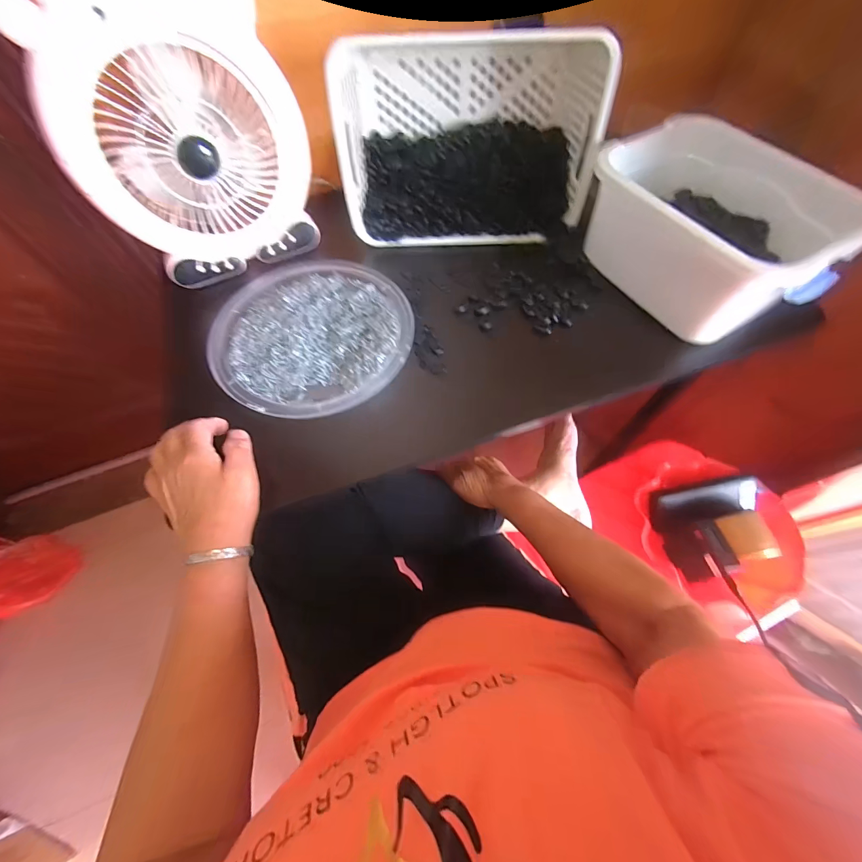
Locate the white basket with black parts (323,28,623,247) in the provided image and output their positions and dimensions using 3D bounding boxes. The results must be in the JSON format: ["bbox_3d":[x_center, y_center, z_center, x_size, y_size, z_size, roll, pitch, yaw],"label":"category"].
[{"bbox_3d":[0.047,-0.386,0.497,0.314,0.163,0.179,0,64,1],"label":"white basket with black parts"}]

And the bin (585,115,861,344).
[{"bbox_3d":[0.318,-0.232,0.439,0.174,0.116,0.265,-32,67,-14],"label":"bin"}]

